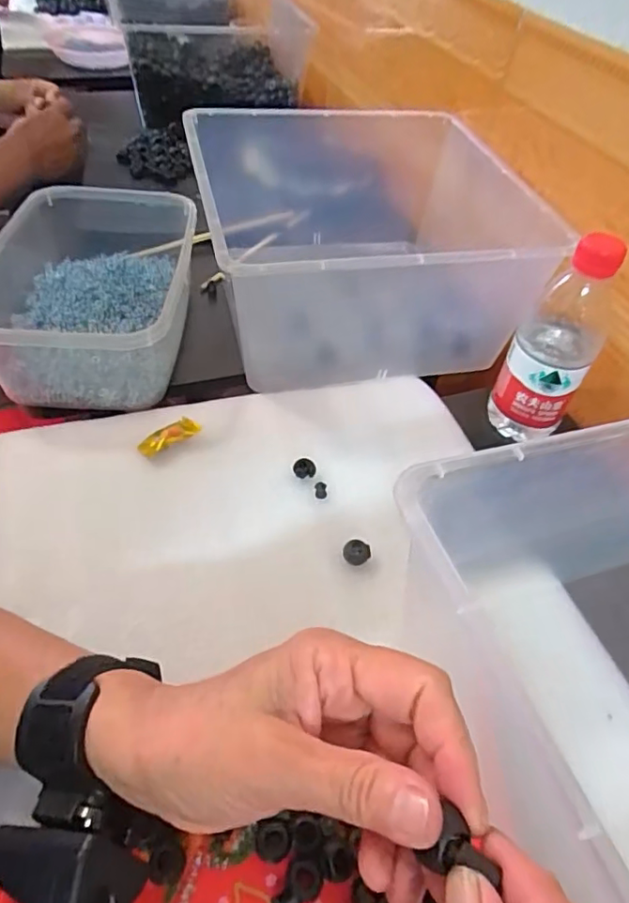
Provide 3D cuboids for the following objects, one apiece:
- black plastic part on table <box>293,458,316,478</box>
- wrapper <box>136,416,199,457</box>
[{"bbox_3d":[-0.008,0.013,0.444,0.017,0.010,0.011,5,47,-2],"label":"black plastic part on table"},{"bbox_3d":[-0.118,-0.013,0.458,0.050,0.010,0.017,-27,53,-6],"label":"wrapper"}]

